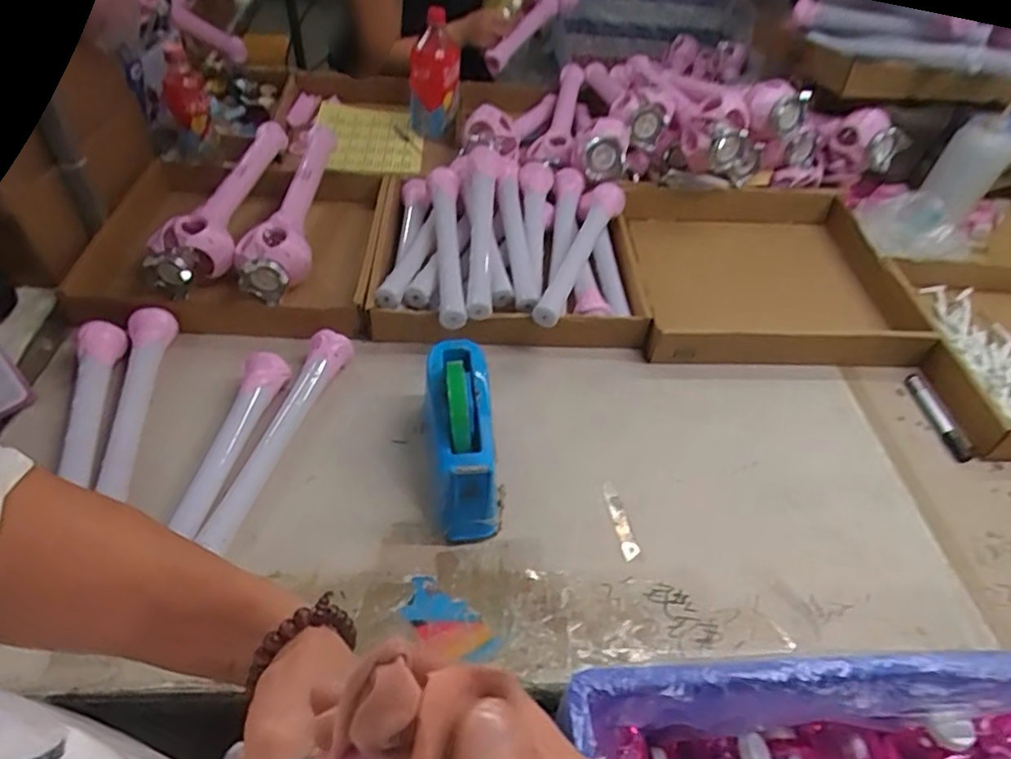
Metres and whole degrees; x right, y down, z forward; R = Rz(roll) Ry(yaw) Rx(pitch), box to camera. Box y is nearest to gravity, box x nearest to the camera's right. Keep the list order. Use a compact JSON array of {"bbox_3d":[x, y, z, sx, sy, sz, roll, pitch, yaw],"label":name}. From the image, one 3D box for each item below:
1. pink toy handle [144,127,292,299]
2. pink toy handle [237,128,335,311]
[{"bbox_3d":[-0.423,-0.268,0.959,0.107,0.084,0.374,5,47,-1],"label":"pink toy handle"},{"bbox_3d":[-0.326,-0.265,0.974,0.100,0.081,0.389,1,47,-4],"label":"pink toy handle"}]

